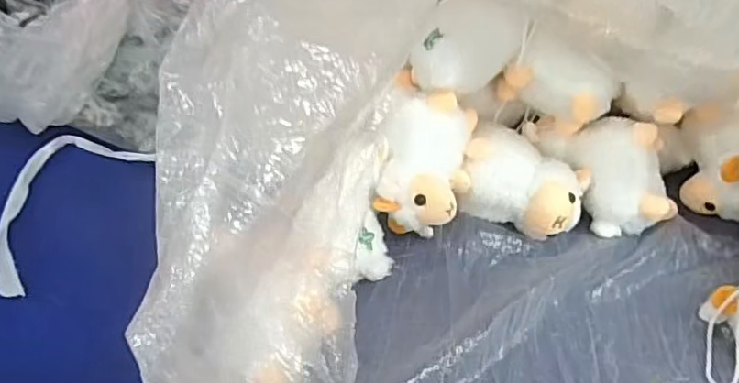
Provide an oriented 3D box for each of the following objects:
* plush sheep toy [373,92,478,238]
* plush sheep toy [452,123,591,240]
[{"bbox_3d":[0.042,-0.012,0.435,0.062,0.072,0.090,6,66,9],"label":"plush sheep toy"},{"bbox_3d":[0.114,-0.006,0.442,0.090,0.051,0.064,23,50,19],"label":"plush sheep toy"}]

